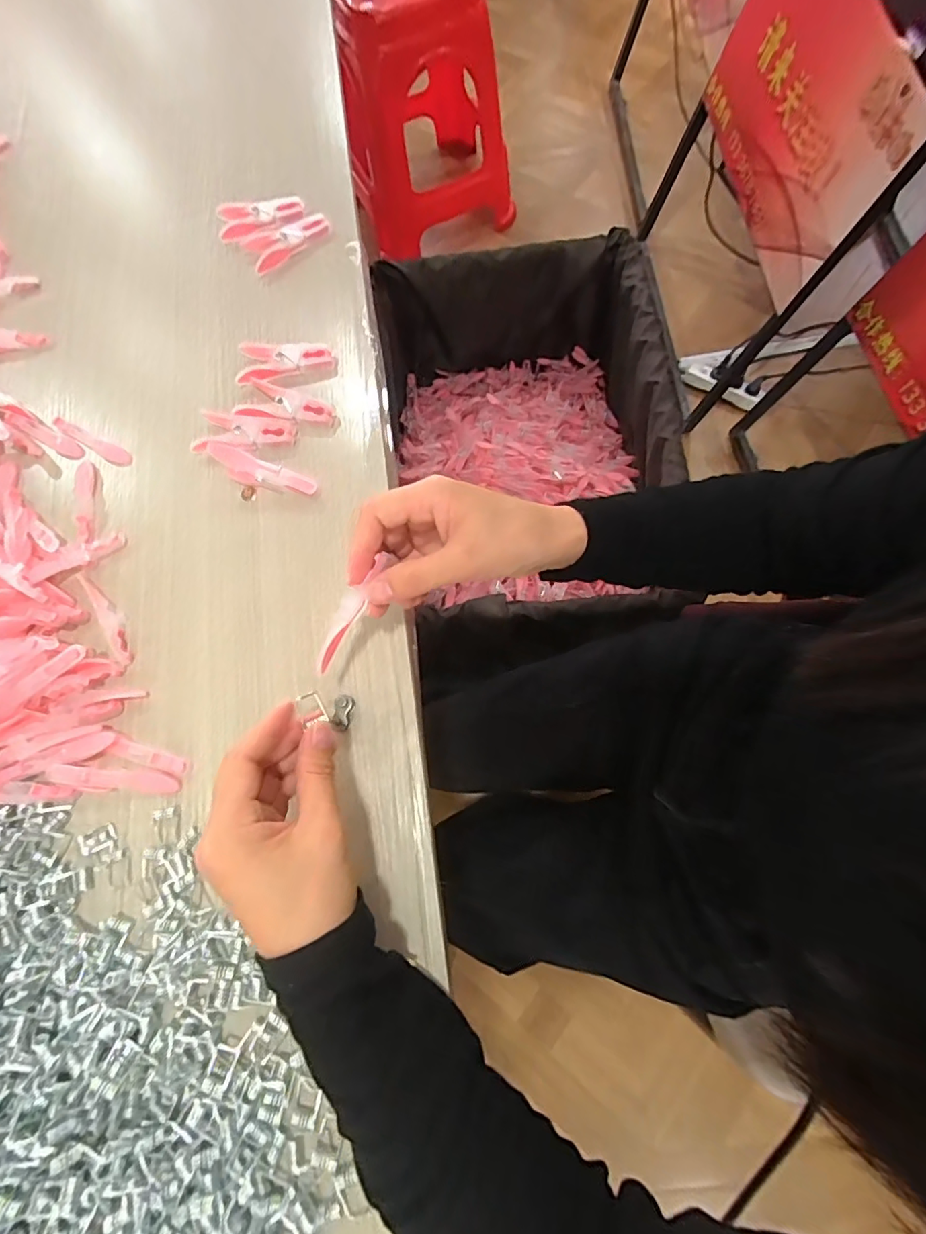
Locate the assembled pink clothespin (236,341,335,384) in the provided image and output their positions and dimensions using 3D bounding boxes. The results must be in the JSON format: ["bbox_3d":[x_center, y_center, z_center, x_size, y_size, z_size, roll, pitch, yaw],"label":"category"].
[{"bbox_3d":[-0.144,-0.205,0.425,0.075,0.016,0.034,2,73,2],"label":"assembled pink clothespin"}]

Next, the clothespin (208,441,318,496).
[{"bbox_3d":[-0.147,-0.107,0.385,0.074,0.032,0.015,18,76,10],"label":"clothespin"}]

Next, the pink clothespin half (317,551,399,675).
[{"bbox_3d":[-0.065,-0.002,0.298,0.011,0.008,0.077,30,95,10],"label":"pink clothespin half"}]

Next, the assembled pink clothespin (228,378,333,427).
[{"bbox_3d":[-0.140,-0.166,0.412,0.078,0.008,0.033,14,74,6],"label":"assembled pink clothespin"}]

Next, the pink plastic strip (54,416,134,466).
[{"bbox_3d":[-0.303,-0.144,0.426,0.076,0.009,0.014,30,76,10],"label":"pink plastic strip"}]

